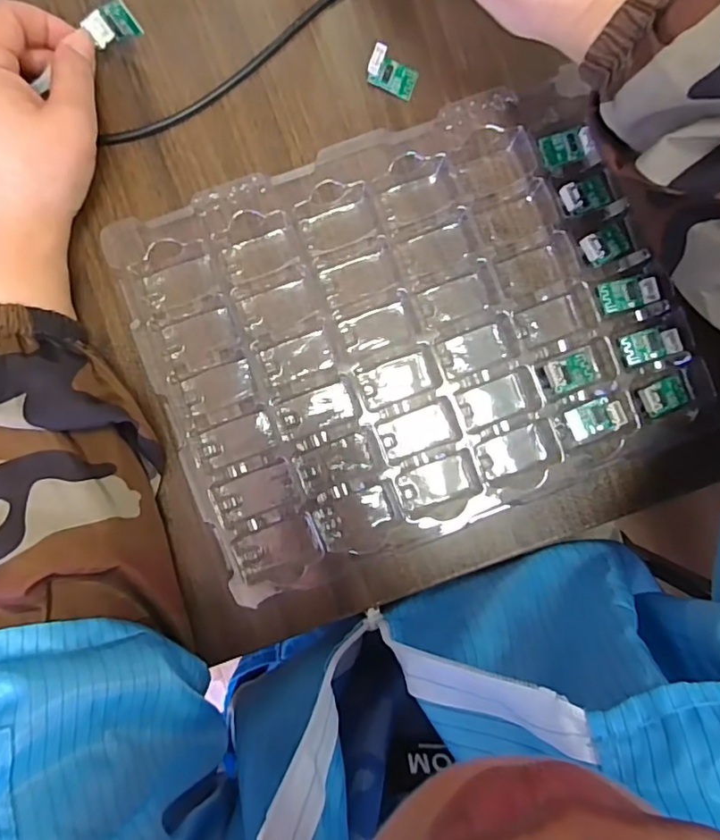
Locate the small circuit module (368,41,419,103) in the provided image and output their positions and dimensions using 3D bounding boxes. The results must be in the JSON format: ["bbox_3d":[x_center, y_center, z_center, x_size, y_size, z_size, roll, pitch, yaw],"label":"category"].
[{"bbox_3d":[0.019,-0.192,0.307,0.027,0.009,0.018,24,88,-3],"label":"small circuit module"}]

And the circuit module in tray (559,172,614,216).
[{"bbox_3d":[0.125,-0.124,0.305,0.028,0.008,0.018,-21,90,-3],"label":"circuit module in tray"}]

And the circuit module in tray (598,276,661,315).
[{"bbox_3d":[0.148,-0.070,0.306,0.029,0.005,0.017,-14,79,19],"label":"circuit module in tray"}]

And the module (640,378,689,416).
[{"bbox_3d":[0.168,-0.013,0.305,0.027,0.005,0.017,-21,90,-3],"label":"module"}]

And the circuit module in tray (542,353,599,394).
[{"bbox_3d":[0.117,-0.026,0.304,0.030,0.007,0.017,-17,90,-4],"label":"circuit module in tray"}]

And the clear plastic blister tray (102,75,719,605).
[{"bbox_3d":[0.029,-0.049,0.297,0.267,0.020,0.201,-21,90,-3],"label":"clear plastic blister tray"}]

